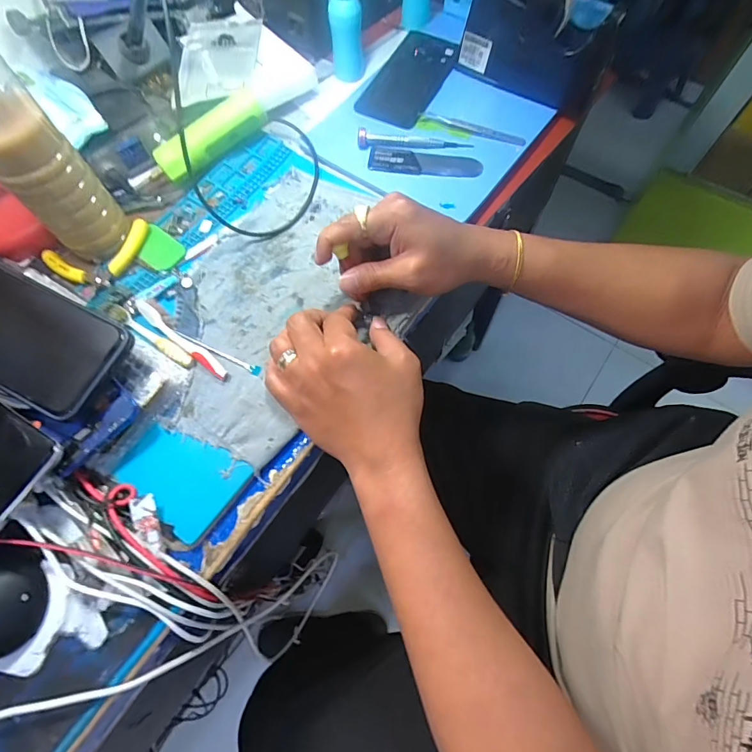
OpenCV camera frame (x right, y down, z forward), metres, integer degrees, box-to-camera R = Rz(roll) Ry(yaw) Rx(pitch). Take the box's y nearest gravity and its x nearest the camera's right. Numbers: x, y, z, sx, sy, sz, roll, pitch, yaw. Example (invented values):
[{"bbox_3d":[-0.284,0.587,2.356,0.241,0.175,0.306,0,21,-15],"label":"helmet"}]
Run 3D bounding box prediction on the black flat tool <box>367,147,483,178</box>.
[{"bbox_3d":[0.051,-0.224,0.434,0.115,0.007,0.031,5,66,-1],"label":"black flat tool"}]

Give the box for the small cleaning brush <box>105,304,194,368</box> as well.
[{"bbox_3d":[-0.194,-0.036,0.354,0.091,0.011,0.013,32,71,13],"label":"small cleaning brush"}]

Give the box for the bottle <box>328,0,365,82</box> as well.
[{"bbox_3d":[-0.033,-0.379,0.444,0.035,0.126,0.030,-5,67,-1],"label":"bottle"}]

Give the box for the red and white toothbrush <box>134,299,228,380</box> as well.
[{"bbox_3d":[-0.169,-0.033,0.356,0.106,0.015,0.012,36,72,15],"label":"red and white toothbrush"}]

